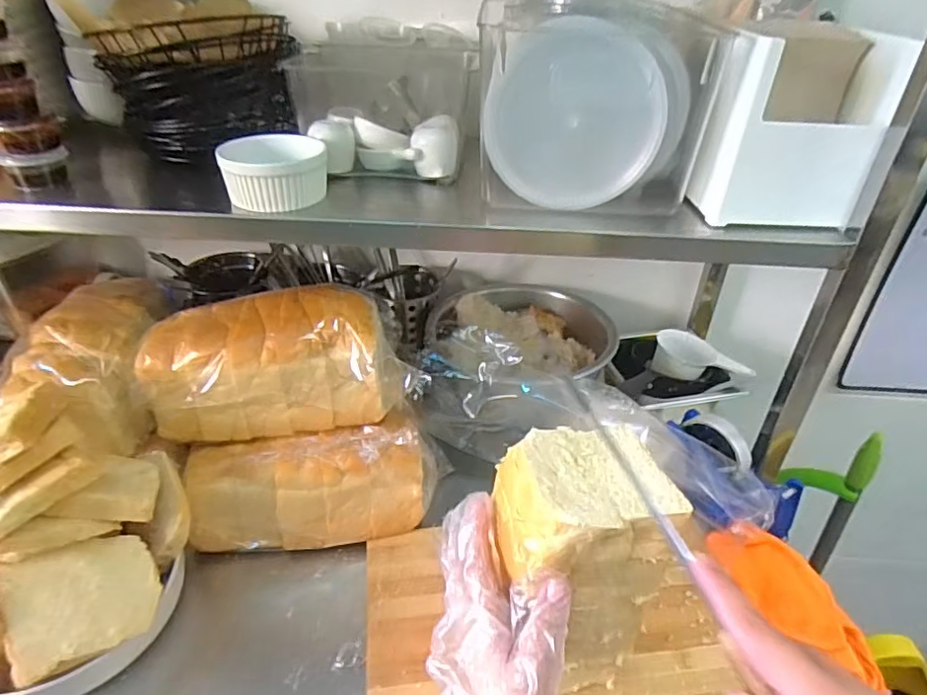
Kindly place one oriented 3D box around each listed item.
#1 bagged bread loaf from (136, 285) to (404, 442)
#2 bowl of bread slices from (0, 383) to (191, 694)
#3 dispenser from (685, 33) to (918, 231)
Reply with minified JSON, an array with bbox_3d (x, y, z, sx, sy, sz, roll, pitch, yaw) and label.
[{"bbox_3d":[-0.190,0.015,0.592,0.245,0.120,0.093,-3,34,-7],"label":"bagged bread loaf"},{"bbox_3d":[-0.354,0.163,0.491,0.181,0.209,0.179,1,34,-1],"label":"bowl of bread slices"},{"bbox_3d":[0.303,-0.202,0.532,0.144,0.144,0.142,15,36,19],"label":"dispenser"}]

